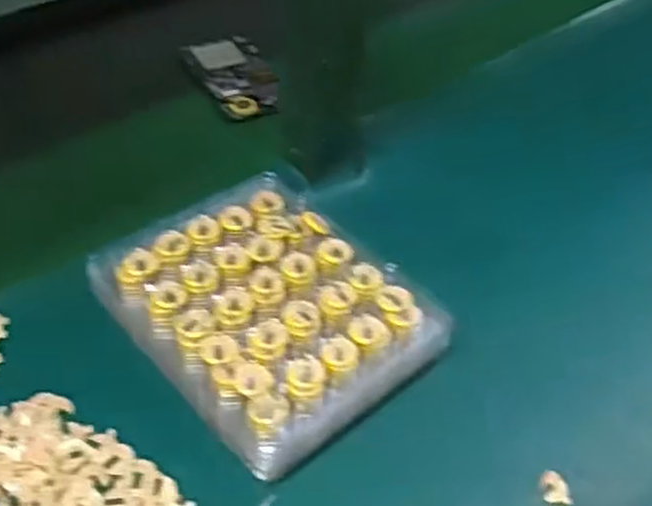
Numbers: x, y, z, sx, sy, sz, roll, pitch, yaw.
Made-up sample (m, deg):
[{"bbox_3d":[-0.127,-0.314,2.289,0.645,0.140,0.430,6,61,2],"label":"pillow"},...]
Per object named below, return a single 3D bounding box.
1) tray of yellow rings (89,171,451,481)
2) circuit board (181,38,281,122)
[{"bbox_3d":[-0.036,0.029,0.475,0.151,0.035,0.179,-29,55,-29],"label":"tray of yellow rings"},{"bbox_3d":[-0.082,-0.159,0.702,0.068,0.008,0.124,-15,47,-19],"label":"circuit board"}]

